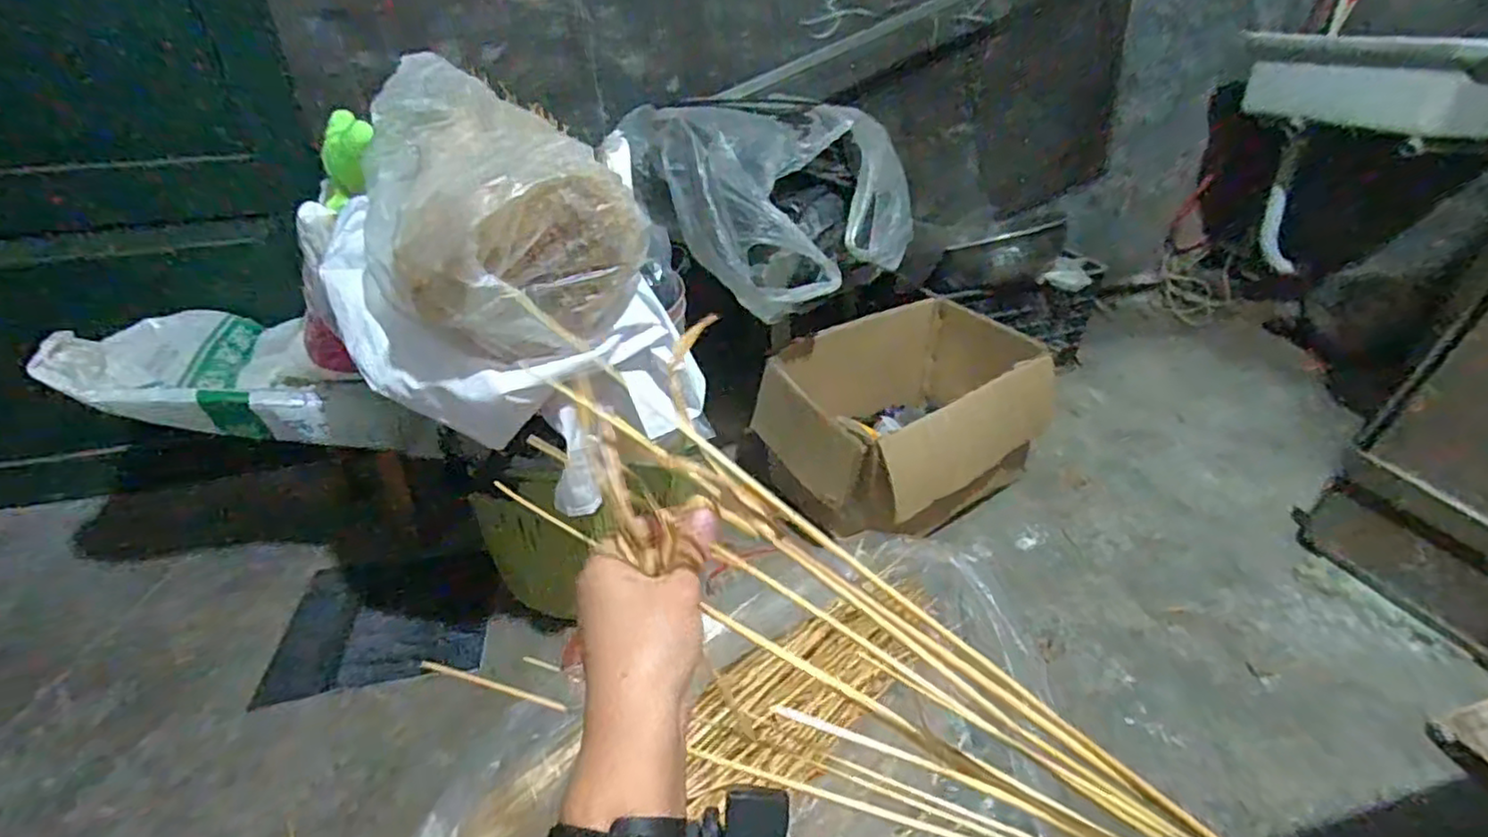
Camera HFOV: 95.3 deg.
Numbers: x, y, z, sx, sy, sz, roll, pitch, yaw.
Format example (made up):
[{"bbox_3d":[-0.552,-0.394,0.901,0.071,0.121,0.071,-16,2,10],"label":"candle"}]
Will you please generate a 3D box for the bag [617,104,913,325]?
[{"bbox_3d":[0.071,-0.399,1.210,0.352,0.263,0.411,26,42,35],"label":"bag"}]

